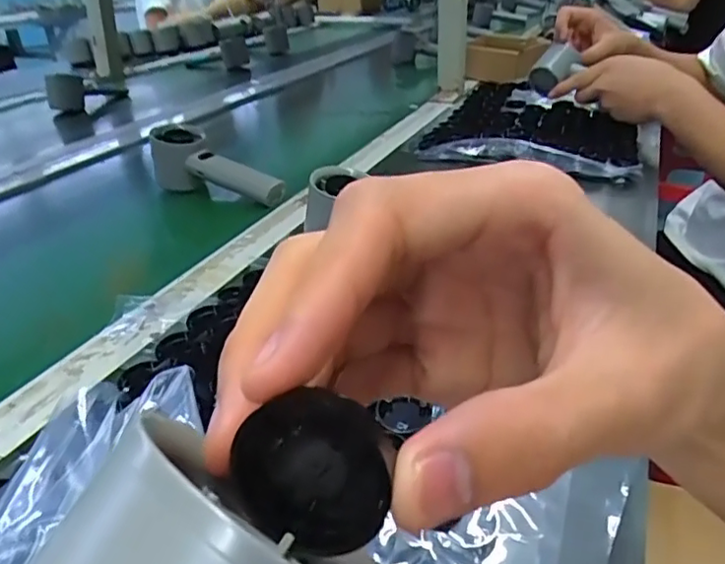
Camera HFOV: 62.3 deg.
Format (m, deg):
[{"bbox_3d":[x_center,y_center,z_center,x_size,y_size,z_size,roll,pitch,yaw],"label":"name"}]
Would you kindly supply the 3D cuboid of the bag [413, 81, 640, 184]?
[{"bbox_3d":[0.242,-0.223,0.820,0.254,0.038,0.373,8,30,19],"label":"bag"}]

